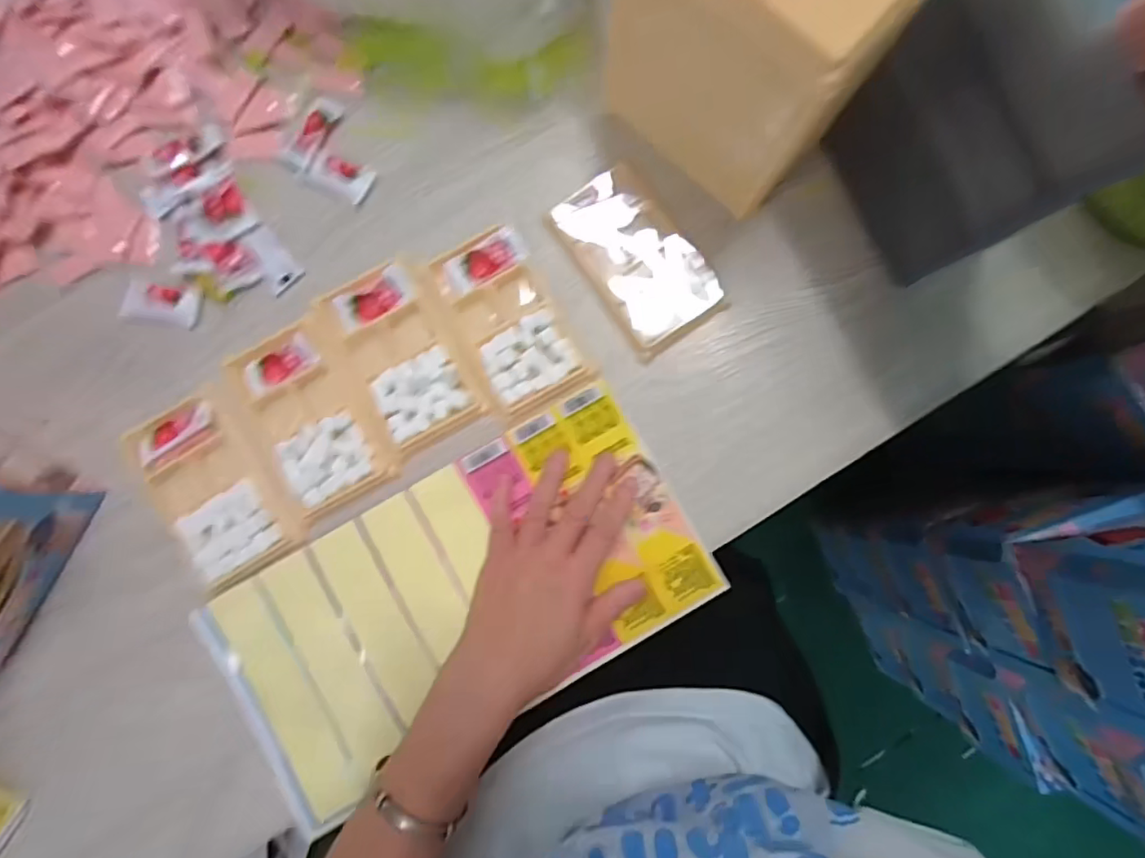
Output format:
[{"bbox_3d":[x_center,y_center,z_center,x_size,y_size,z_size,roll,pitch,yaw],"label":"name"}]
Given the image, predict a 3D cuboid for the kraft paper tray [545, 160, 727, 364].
[{"bbox_3d":[0.048,-0.125,0.412,0.078,0.011,0.133,-33,84,-2],"label":"kraft paper tray"}]

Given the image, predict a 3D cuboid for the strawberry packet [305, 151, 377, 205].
[{"bbox_3d":[-0.174,-0.189,0.421,0.046,0.005,0.028,25,85,4],"label":"strawberry packet"}]

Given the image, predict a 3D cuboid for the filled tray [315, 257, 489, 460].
[{"bbox_3d":[-0.121,-0.052,0.399,0.070,0.013,0.128,-28,84,-2],"label":"filled tray"}]

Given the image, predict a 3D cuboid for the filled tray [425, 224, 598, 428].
[{"bbox_3d":[-0.045,-0.076,0.403,0.070,0.014,0.131,-29,84,-2],"label":"filled tray"}]

